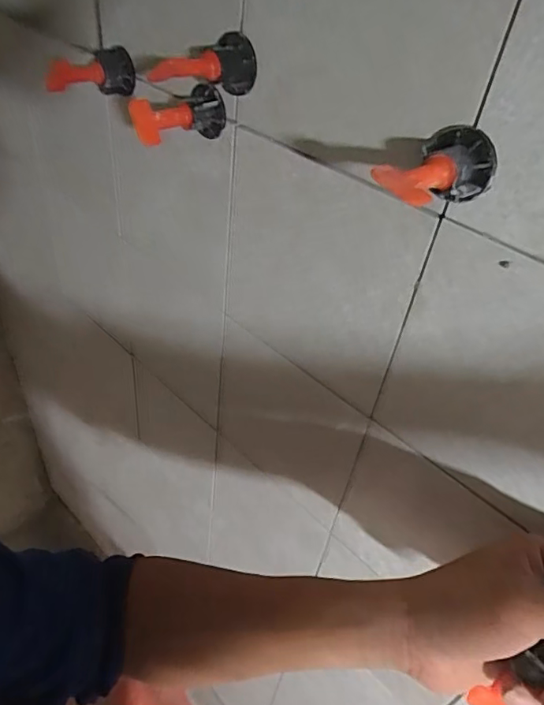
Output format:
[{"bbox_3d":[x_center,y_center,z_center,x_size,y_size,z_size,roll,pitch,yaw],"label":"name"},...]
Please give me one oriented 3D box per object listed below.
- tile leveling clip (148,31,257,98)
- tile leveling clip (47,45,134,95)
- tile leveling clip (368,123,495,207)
[{"bbox_3d":[-0.037,-0.156,0.281,0.056,0.027,0.027,-22,49,-30],"label":"tile leveling clip"},{"bbox_3d":[-0.130,-0.201,0.367,0.059,0.026,0.032,-10,44,-19],"label":"tile leveling clip"},{"bbox_3d":[0.068,-0.073,0.214,0.032,0.028,0.053,32,46,25],"label":"tile leveling clip"}]

